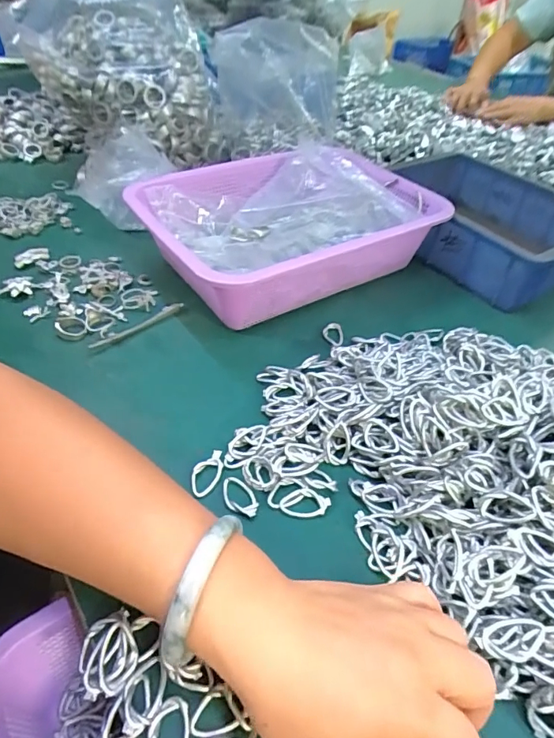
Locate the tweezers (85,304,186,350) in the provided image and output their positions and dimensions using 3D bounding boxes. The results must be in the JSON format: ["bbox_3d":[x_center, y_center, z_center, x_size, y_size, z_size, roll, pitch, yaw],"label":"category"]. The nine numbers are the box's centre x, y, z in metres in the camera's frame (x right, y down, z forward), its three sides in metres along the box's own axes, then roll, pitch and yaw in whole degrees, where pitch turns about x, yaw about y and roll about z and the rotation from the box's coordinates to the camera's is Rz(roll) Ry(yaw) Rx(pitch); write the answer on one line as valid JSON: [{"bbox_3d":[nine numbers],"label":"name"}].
[{"bbox_3d":[-0.134,-0.042,0.439,0.099,0.004,0.011,-32,54,-31],"label":"tweezers"}]

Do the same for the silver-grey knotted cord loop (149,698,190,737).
[{"bbox_3d":[-0.051,0.176,0.217,0.019,0.004,0.031,-3,46,-6],"label":"silver-grey knotted cord loop"}]

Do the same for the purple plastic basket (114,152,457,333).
[{"bbox_3d":[0.011,-0.155,0.504,0.302,0.091,0.227,-23,51,-24],"label":"purple plastic basket"}]

